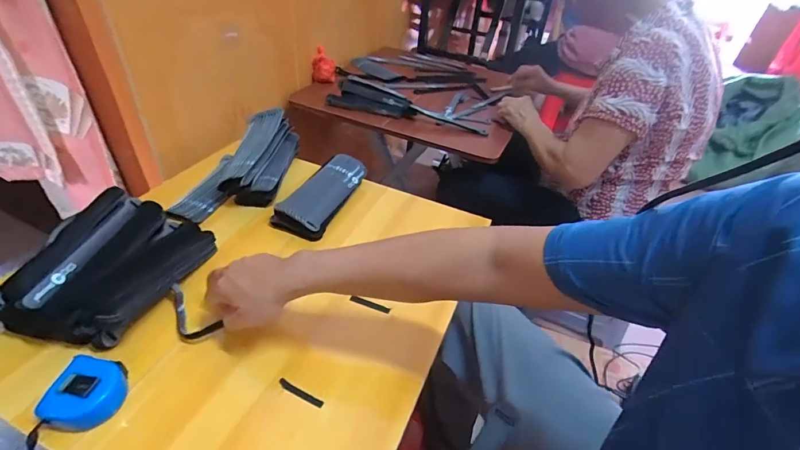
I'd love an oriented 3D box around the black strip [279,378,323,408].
[{"bbox_3d":[-0.118,0.199,0.470,0.062,0.007,0.009,21,42,17],"label":"black strip"}]

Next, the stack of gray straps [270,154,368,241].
[{"bbox_3d":[-0.136,-0.058,0.730,0.088,0.047,0.205,20,42,16],"label":"stack of gray straps"}]

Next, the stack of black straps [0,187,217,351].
[{"bbox_3d":[-0.386,0.046,0.543,0.158,0.073,0.238,11,40,6],"label":"stack of black straps"}]

